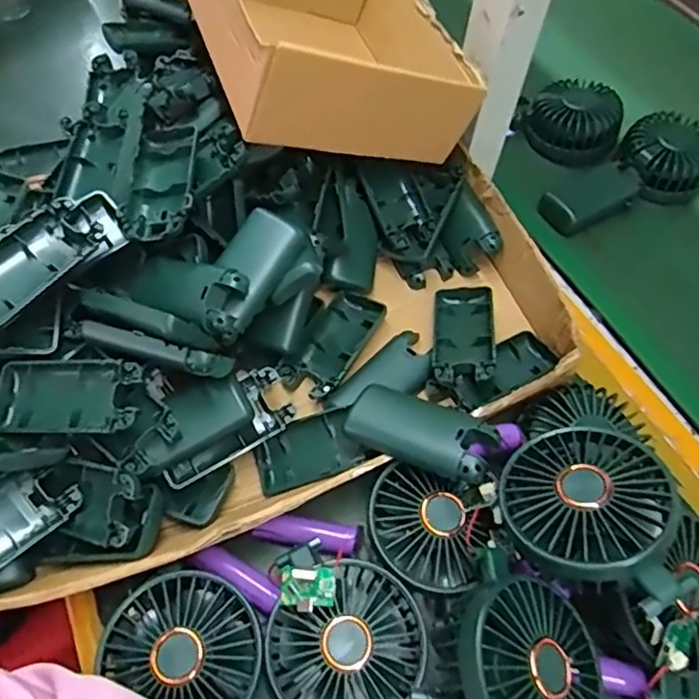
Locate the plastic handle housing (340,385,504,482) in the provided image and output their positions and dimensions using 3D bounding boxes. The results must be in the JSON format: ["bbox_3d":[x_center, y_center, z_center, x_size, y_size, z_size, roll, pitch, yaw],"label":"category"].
[{"bbox_3d":[0.044,0.050,0.372,0.088,0.013,0.038,18,57,26],"label":"plastic handle housing"}]

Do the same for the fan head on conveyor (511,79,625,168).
[{"bbox_3d":[0.223,-0.229,0.601,0.072,0.043,0.098,-37,67,-23],"label":"fan head on conveyor"}]

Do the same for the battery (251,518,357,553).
[{"bbox_3d":[-0.028,0.115,0.382,0.063,0.014,0.018,11,58,3],"label":"battery"}]

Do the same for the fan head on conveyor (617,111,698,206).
[{"bbox_3d":[0.304,-0.183,0.577,0.084,0.046,0.077,29,61,14],"label":"fan head on conveyor"}]

